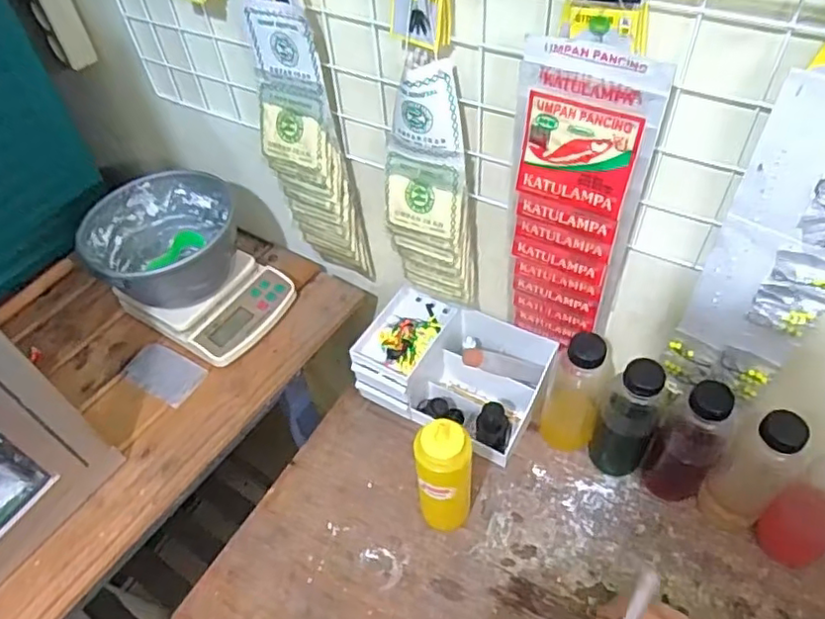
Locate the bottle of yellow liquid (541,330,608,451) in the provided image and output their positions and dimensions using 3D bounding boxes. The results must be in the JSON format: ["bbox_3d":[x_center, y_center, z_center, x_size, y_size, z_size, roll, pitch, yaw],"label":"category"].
[{"bbox_3d":[0.198,0.096,0.742,0.063,0.189,0.080,14,52,17],"label":"bottle of yellow liquid"}]

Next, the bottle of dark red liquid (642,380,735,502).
[{"bbox_3d":[0.312,0.156,0.685,0.074,0.186,0.057,32,59,28],"label":"bottle of dark red liquid"}]

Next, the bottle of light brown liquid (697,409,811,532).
[{"bbox_3d":[0.369,0.177,0.662,0.052,0.193,0.061,-37,56,-24],"label":"bottle of light brown liquid"}]

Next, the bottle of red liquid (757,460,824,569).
[{"bbox_3d":[0.423,0.205,0.636,0.058,0.193,0.065,-24,52,-16],"label":"bottle of red liquid"}]

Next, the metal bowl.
[{"bbox_3d":[-0.331,-0.092,0.836,0.180,0.103,0.180,-2,49,3],"label":"metal bowl"}]

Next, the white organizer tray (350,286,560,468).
[{"bbox_3d":[0.055,0.081,0.827,0.233,0.102,0.153,20,54,21],"label":"white organizer tray"}]

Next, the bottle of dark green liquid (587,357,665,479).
[{"bbox_3d":[0.251,0.129,0.711,0.070,0.190,0.065,18,53,20],"label":"bottle of dark green liquid"}]

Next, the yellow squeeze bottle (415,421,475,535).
[{"bbox_3d":[0.036,0.192,0.676,0.057,0.188,0.048,-1,49,4],"label":"yellow squeeze bottle"}]

